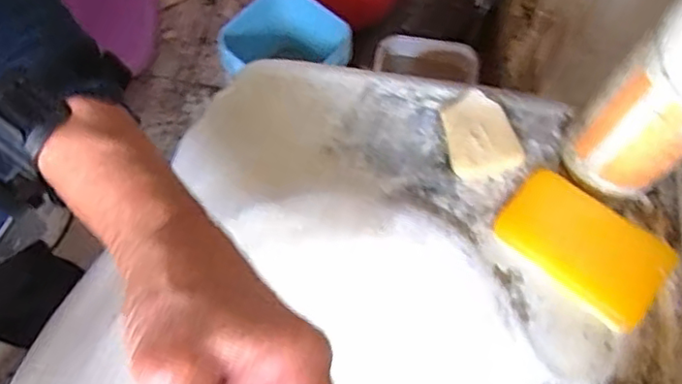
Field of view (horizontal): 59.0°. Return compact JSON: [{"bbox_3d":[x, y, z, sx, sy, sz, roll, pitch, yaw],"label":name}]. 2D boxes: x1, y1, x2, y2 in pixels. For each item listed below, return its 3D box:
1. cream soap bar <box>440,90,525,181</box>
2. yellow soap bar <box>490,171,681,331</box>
[{"bbox_3d":[0.097,-0.041,0.416,0.048,0.012,0.062,-7,67,-4],"label":"cream soap bar"},{"bbox_3d":[0.151,0.032,0.378,0.100,0.021,0.058,39,71,14],"label":"yellow soap bar"}]

